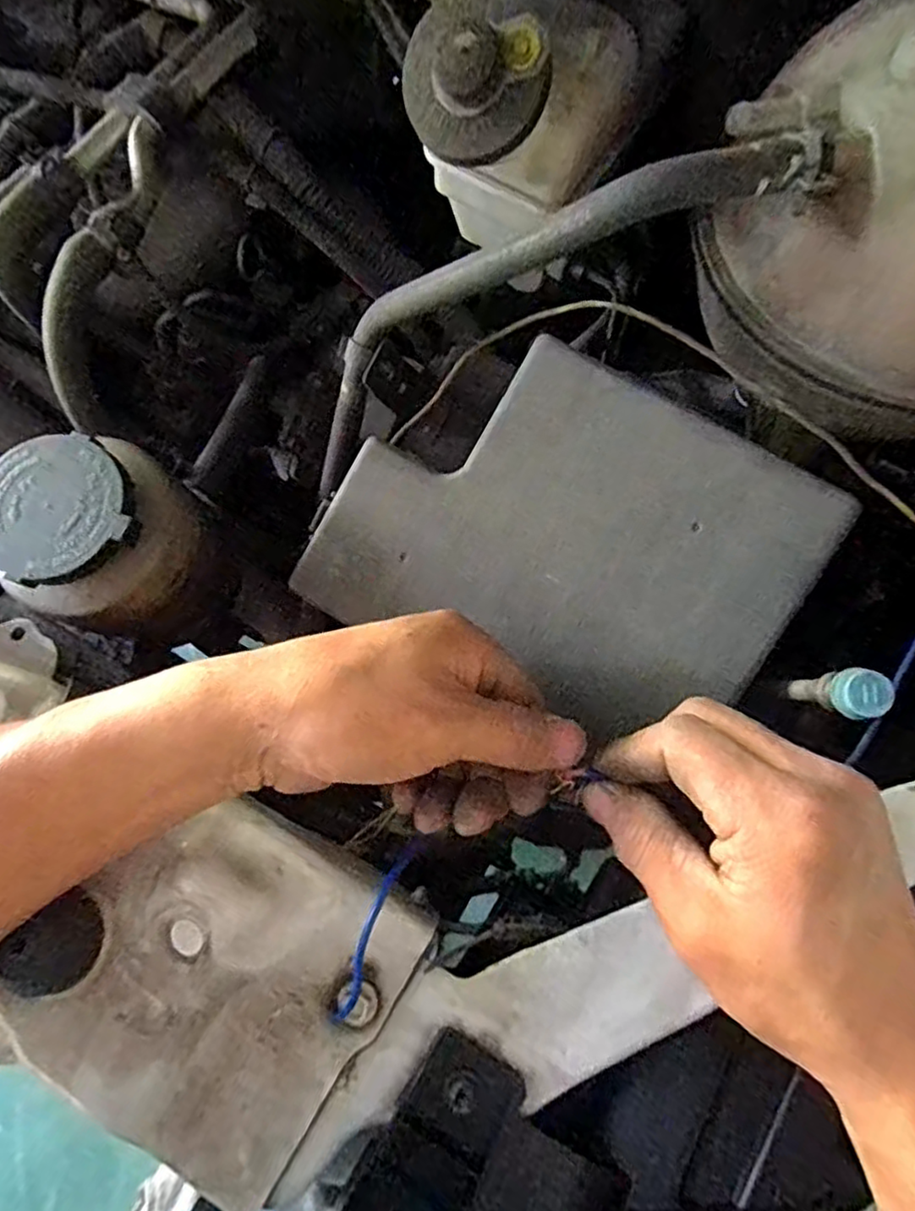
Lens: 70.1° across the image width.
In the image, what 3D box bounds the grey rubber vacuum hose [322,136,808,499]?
[{"bbox_3d":[0.010,-0.136,0.315,0.063,0.289,0.053,23,65,-38],"label":"grey rubber vacuum hose"}]

